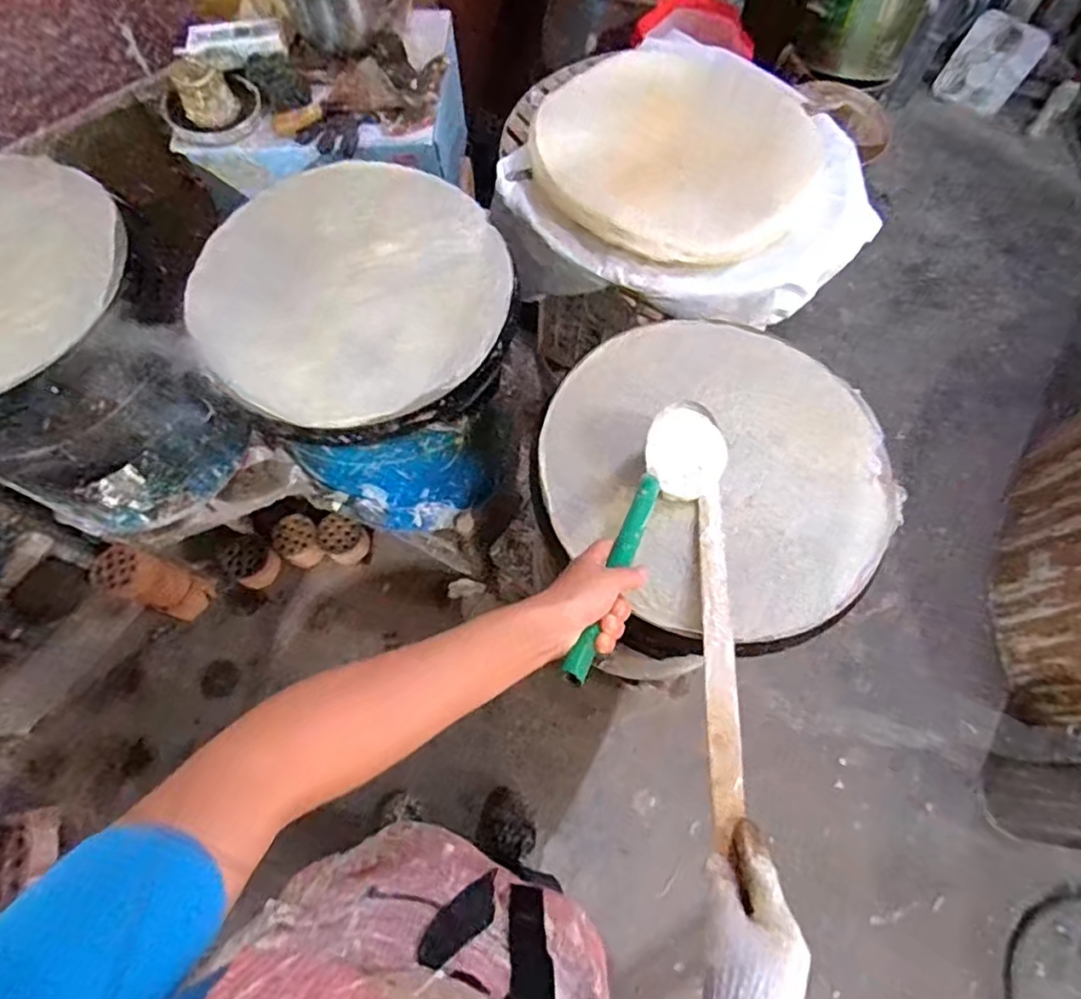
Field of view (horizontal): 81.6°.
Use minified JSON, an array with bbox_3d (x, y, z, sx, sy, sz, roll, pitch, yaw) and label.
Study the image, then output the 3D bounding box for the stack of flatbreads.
[{"bbox_3d":[0.177,-0.461,0.801,0.358,0.031,0.374,19,69,5],"label":"stack of flatbreads"}]

